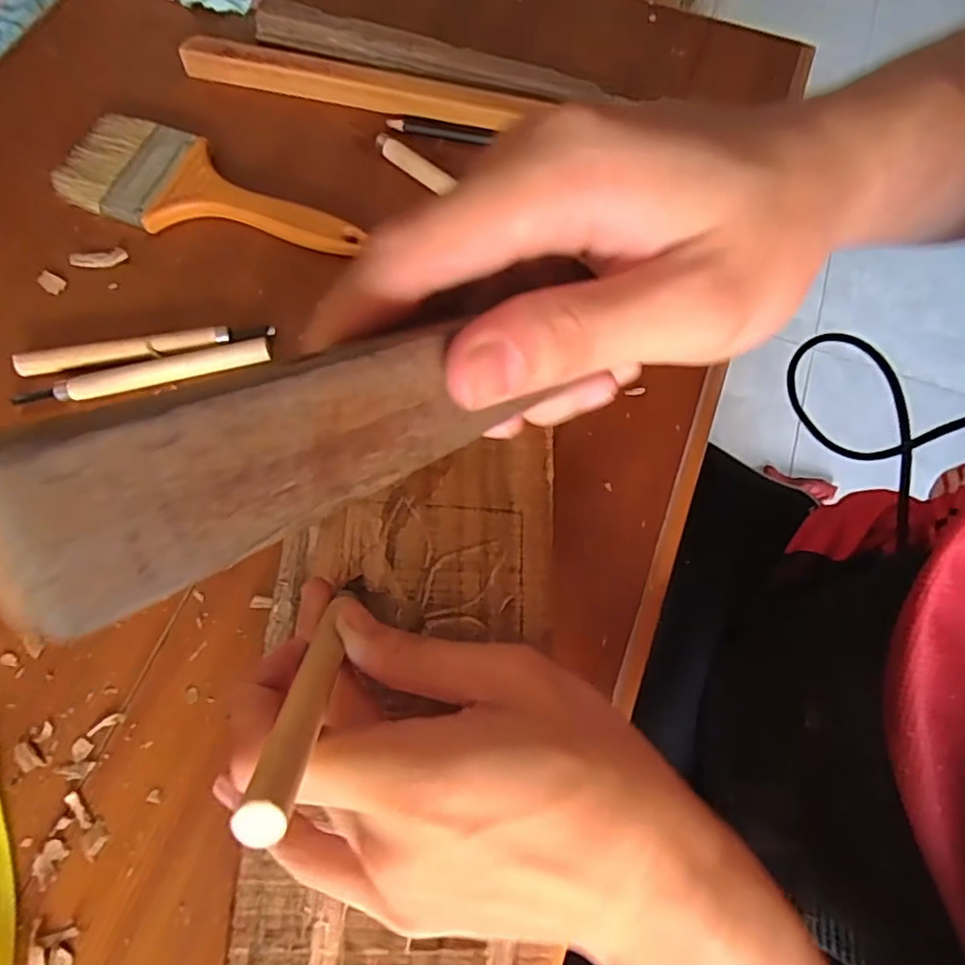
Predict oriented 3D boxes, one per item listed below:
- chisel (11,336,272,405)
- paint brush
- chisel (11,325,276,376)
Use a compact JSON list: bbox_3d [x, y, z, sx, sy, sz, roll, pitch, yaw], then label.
[{"bbox_3d":[-0.175,-0.056,0.317,0.126,0.010,0.015,-14,71,-8],"label":"chisel"},{"bbox_3d":[-0.155,-0.169,0.356,0.181,0.016,0.067,18,70,4],"label":"paint brush"},{"bbox_3d":[-0.177,-0.071,0.321,0.128,0.013,0.011,-11,71,-7],"label":"chisel"}]

